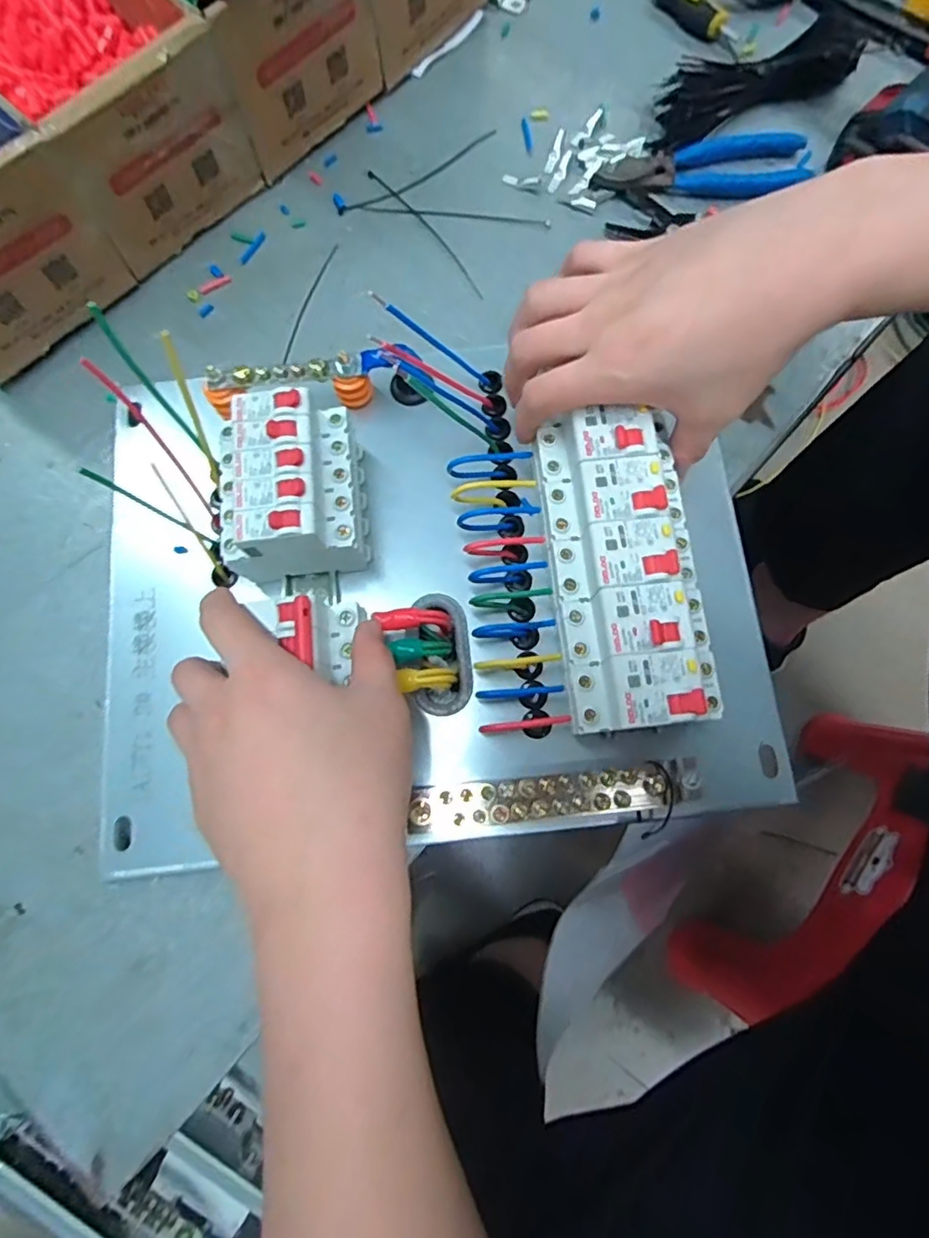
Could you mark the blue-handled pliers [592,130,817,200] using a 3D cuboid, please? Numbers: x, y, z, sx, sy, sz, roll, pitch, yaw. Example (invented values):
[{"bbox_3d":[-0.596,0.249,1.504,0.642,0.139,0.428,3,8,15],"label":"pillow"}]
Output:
[{"bbox_3d":[0.184,-0.347,0.454,0.152,0.014,0.045,-2,77,0],"label":"blue-handled pliers"}]

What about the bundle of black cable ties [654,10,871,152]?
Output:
[{"bbox_3d":[0.234,-0.425,0.463,0.192,0.029,0.046,-26,78,-5],"label":"bundle of black cable ties"}]

